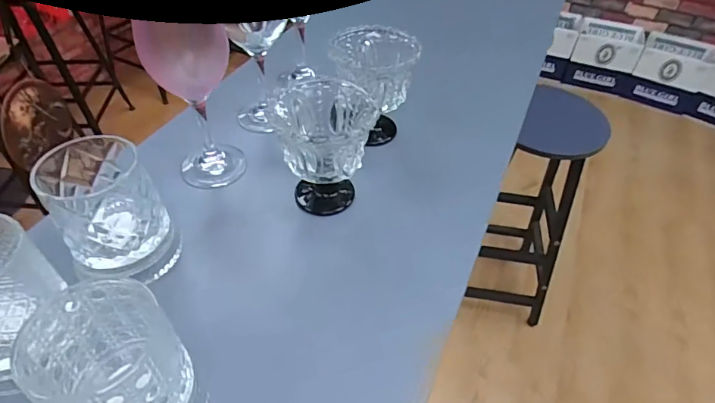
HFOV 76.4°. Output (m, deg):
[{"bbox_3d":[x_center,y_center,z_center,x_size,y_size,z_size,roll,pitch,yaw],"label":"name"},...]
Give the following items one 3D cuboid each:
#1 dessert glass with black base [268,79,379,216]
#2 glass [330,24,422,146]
[{"bbox_3d":[-0.036,-0.046,0.444,0.085,0.112,0.081,6,46,3],"label":"dessert glass with black base"},{"bbox_3d":[0.019,-0.127,0.515,0.075,0.113,0.089,-30,54,-28],"label":"glass"}]

